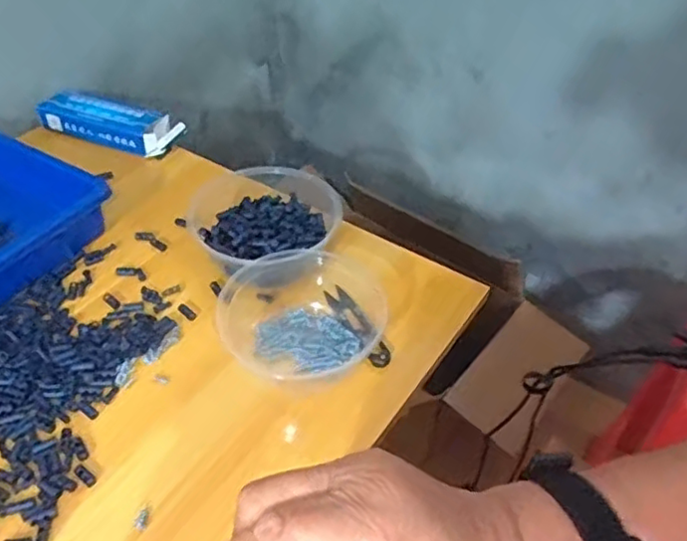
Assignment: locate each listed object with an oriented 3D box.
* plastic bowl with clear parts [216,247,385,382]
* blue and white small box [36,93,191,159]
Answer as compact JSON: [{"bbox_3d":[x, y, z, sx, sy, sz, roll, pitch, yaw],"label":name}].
[{"bbox_3d":[-0.043,0.036,0.549,0.145,0.062,0.116,-5,44,-8],"label":"plastic bowl with clear parts"},{"bbox_3d":[-0.284,-0.181,0.793,0.184,0.038,0.055,17,45,14],"label":"blue and white small box"}]

